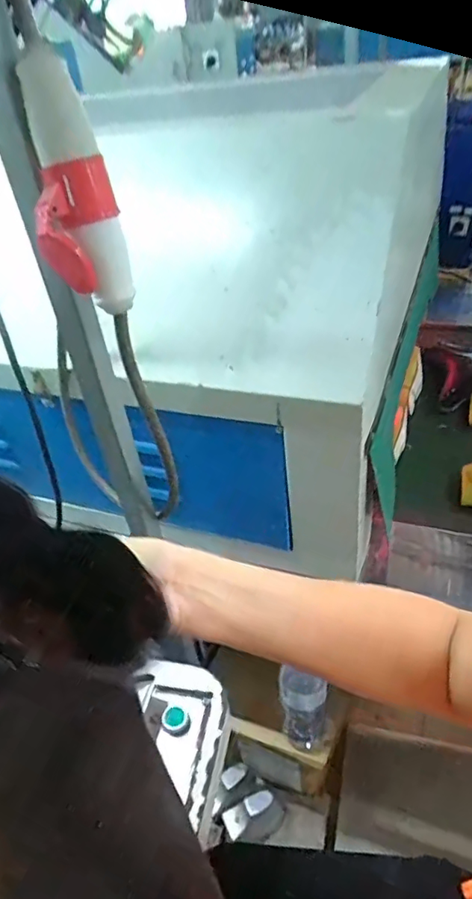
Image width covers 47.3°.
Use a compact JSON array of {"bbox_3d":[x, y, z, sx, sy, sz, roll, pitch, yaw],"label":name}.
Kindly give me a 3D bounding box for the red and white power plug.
[{"bbox_3d":[-0.134,-0.205,0.441,0.069,0.180,0.062,-17,40,-11],"label":"red and white power plug"}]

